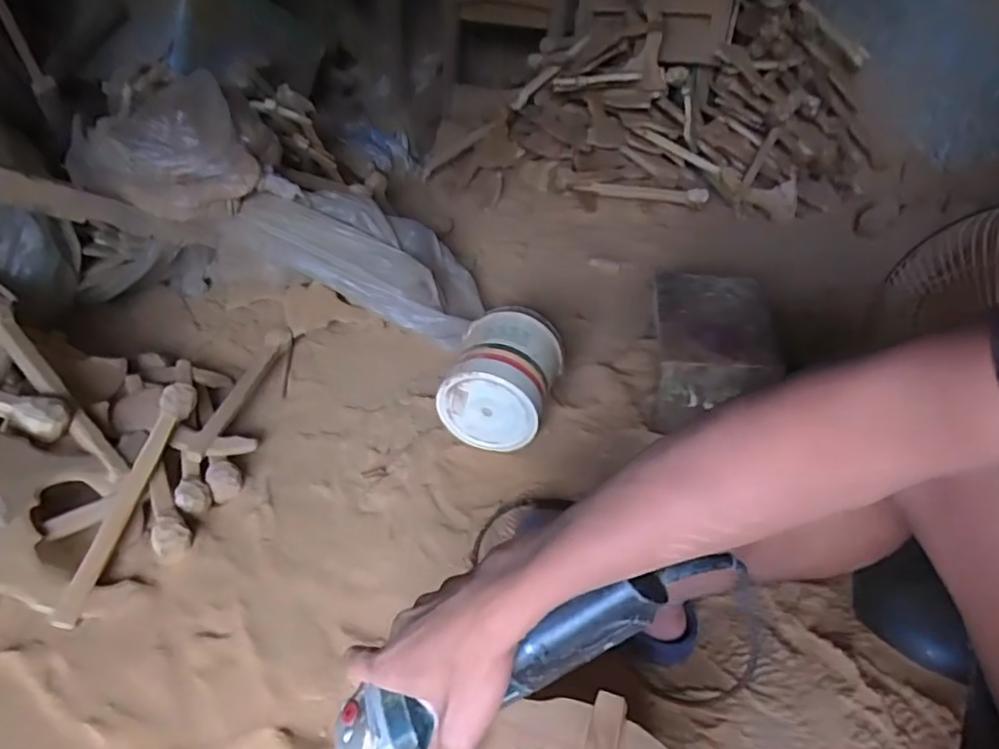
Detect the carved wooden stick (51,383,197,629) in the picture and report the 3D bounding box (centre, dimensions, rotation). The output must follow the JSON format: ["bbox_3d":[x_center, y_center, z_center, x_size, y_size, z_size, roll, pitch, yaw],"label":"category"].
[{"bbox_3d":[-0.553,0.178,0.903,0.042,0.049,0.385,5,55,5],"label":"carved wooden stick"}]

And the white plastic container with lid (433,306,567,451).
[{"bbox_3d":[0.010,-0.005,1.094,0.179,0.170,0.223,10,36,11],"label":"white plastic container with lid"}]

